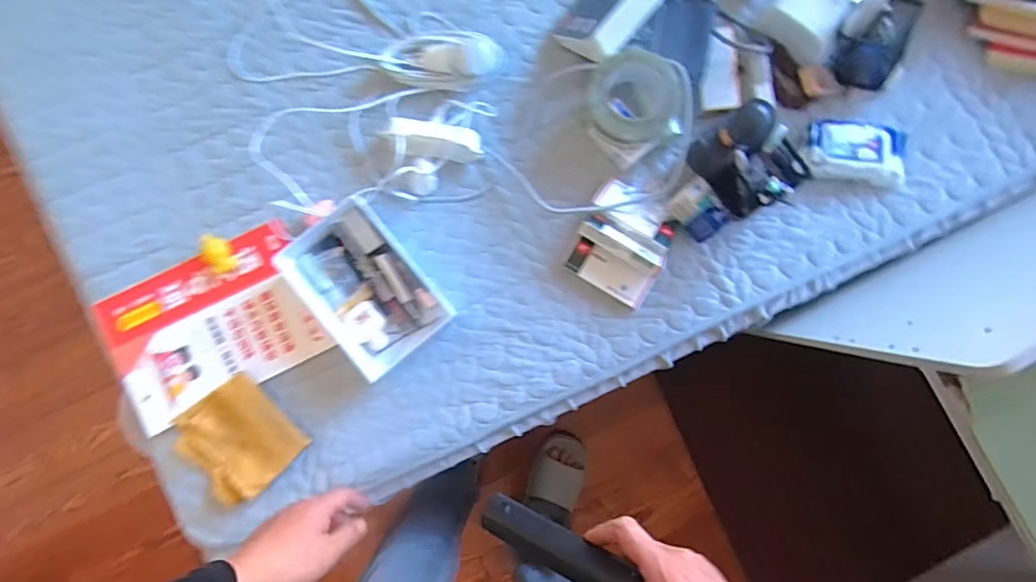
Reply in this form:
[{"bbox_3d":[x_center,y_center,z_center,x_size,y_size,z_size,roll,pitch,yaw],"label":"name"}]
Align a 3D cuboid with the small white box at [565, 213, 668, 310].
[{"bbox_3d":[0.140,-0.045,0.747,0.128,0.047,0.095,28,88,2],"label":"small white box"}]

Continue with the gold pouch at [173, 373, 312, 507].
[{"bbox_3d":[-0.400,0.212,0.744,0.154,0.023,0.142,44,88,4],"label":"gold pouch"}]

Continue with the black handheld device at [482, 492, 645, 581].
[{"bbox_3d":[0.034,0.221,0.452,0.155,0.025,0.031,14,86,35],"label":"black handheld device"}]

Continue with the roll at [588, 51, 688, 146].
[{"bbox_3d":[0.160,-0.268,0.719,0.134,0.045,0.123,0,86,1],"label":"roll"}]

